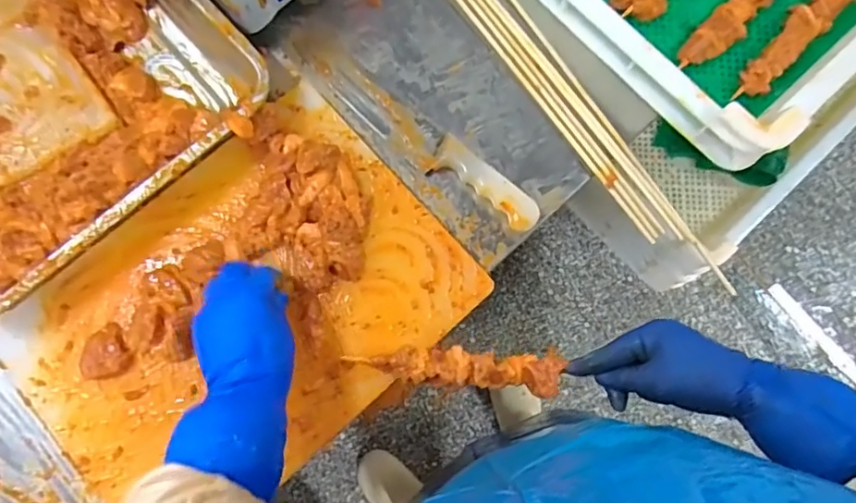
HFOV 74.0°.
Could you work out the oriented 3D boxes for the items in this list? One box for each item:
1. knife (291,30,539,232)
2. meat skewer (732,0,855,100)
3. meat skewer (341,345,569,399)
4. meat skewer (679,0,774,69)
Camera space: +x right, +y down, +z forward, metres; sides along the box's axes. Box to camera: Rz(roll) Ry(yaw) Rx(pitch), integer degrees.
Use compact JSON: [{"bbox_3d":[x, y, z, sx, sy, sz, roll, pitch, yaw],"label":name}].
[{"bbox_3d":[-0.019,-0.125,0.564,0.306,0.023,0.047,39,82,7],"label":"knife"},{"bbox_3d":[0.464,-0.312,0.583,0.035,0.020,0.433,44,83,7],"label":"meat skewer"},{"bbox_3d":[0.024,0.099,0.484,0.176,0.016,0.034,3,79,4],"label":"meat skewer"},{"bbox_3d":[0.409,-0.330,0.589,0.422,0.016,0.036,-43,82,-7],"label":"meat skewer"}]

